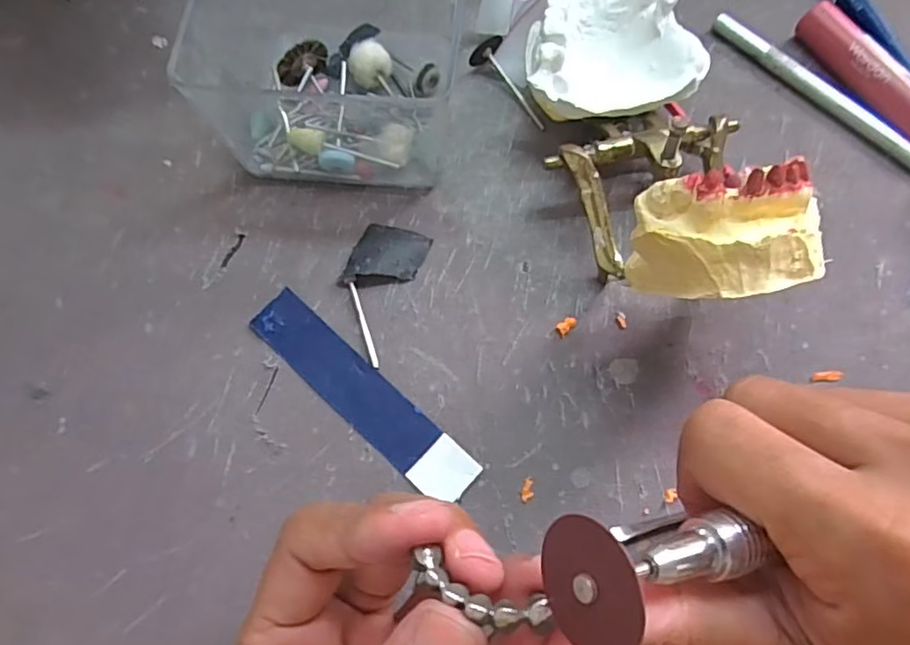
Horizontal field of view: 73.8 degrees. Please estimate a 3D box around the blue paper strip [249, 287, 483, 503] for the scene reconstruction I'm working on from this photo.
[{"bbox_3d":[-0.035,0.027,0.225,0.102,0.004,0.021,41,76,13],"label":"blue paper strip"}]

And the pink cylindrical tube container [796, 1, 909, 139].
[{"bbox_3d":[0.184,-0.106,0.264,0.014,0.017,0.088,-26,73,-8],"label":"pink cylindrical tube container"}]

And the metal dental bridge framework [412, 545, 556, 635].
[{"bbox_3d":[0.005,0.057,0.126,0.030,0.007,0.008,16,71,17],"label":"metal dental bridge framework"}]

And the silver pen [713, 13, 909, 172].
[{"bbox_3d":[0.163,-0.099,0.267,0.006,0.009,0.119,-43,75,-13],"label":"silver pen"}]

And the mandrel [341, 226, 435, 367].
[{"bbox_3d":[-0.031,-0.014,0.238,0.027,0.007,0.057,17,72,7],"label":"mandrel"}]

